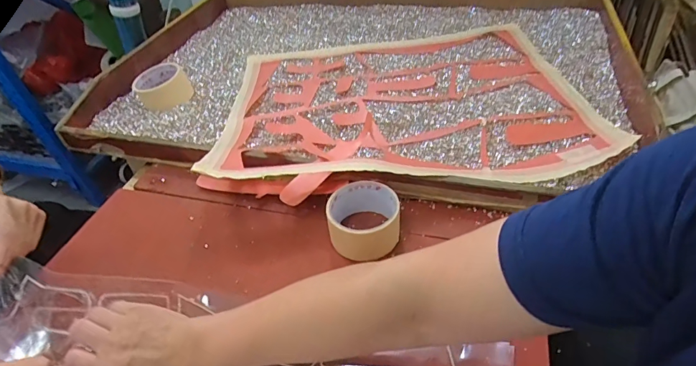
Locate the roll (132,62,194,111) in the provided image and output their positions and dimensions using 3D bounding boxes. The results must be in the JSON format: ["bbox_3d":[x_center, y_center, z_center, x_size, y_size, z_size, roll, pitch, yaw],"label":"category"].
[{"bbox_3d":[-0.341,-0.179,0.763,0.088,0.044,0.088,-4,44,4],"label":"roll"}]

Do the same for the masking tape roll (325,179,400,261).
[{"bbox_3d":[0.019,0.041,0.515,0.085,0.053,0.084,-4,44,4],"label":"masking tape roll"}]

